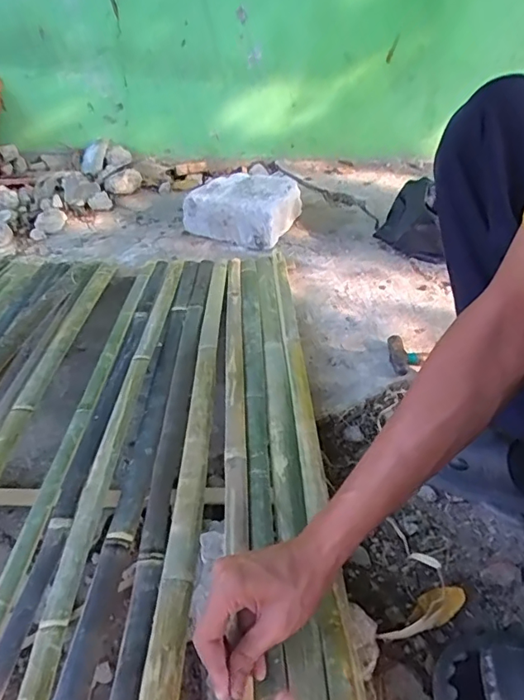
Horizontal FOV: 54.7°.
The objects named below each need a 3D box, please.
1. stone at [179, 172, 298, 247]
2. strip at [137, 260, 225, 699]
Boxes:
[{"bbox_3d":[-0.039,-0.340,1.192,0.227,0.094,0.191,20,45,24],"label":"stone"},{"bbox_3d":[-0.089,0.131,0.645,0.043,0.024,0.973,2,41,-2],"label":"strip"}]

